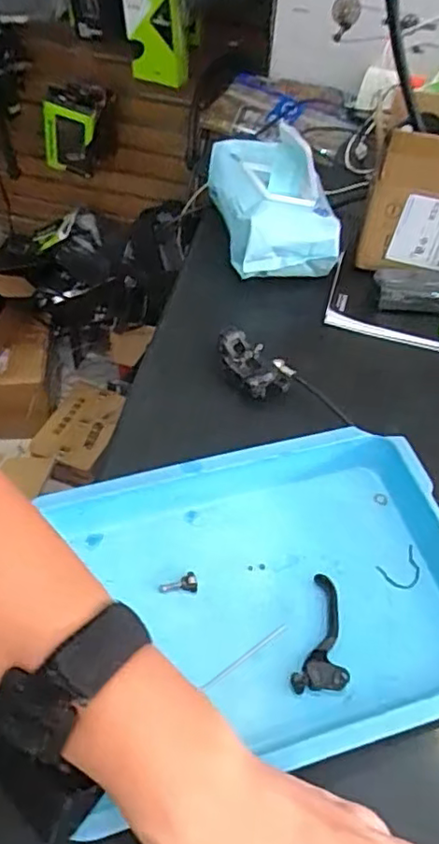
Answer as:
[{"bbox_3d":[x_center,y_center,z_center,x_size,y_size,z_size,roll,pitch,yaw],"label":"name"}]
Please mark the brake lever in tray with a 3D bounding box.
[{"bbox_3d":[0.075,0.151,0.441,0.037,0.010,0.084,11,52,4],"label":"brake lever in tray"}]

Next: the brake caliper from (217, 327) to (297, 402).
[{"bbox_3d":[0.032,-0.053,0.577,0.074,0.032,0.045,28,55,17],"label":"brake caliper"}]

